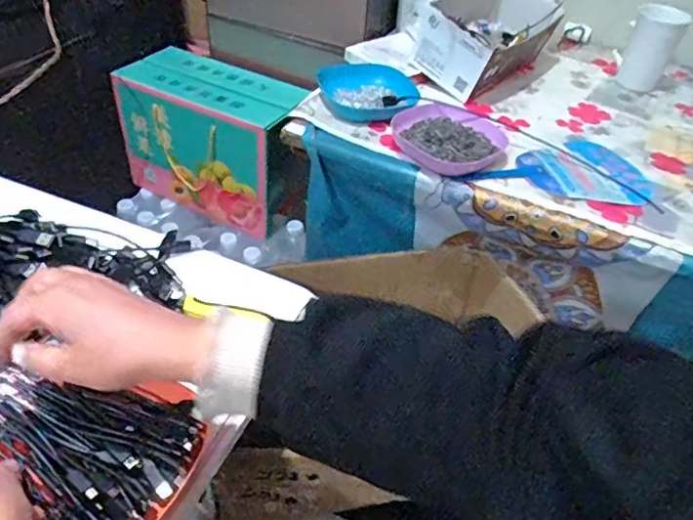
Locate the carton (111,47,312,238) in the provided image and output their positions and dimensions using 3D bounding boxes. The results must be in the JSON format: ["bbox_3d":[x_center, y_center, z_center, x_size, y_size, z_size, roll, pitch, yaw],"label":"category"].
[{"bbox_3d":[-0.237,-0.223,1.069,0.345,0.236,0.164,25,46,18],"label":"carton"}]

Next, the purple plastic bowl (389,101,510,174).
[{"bbox_3d":[0.140,-0.173,0.773,0.141,0.030,0.141,27,47,21],"label":"purple plastic bowl"}]

